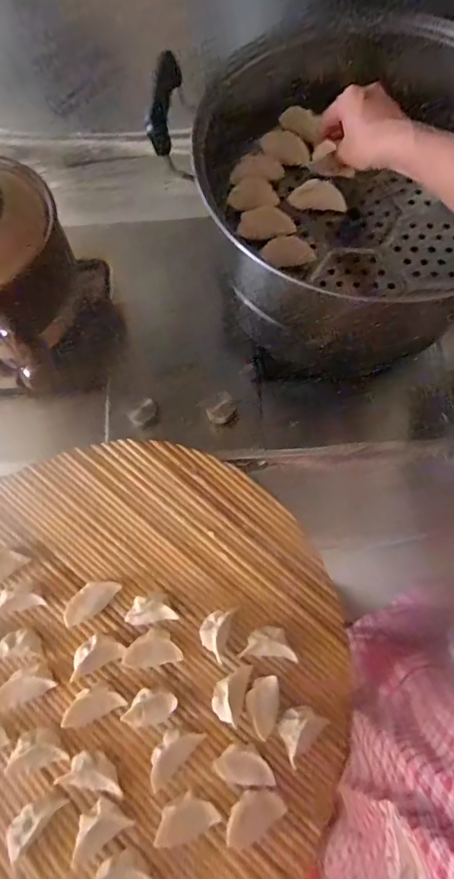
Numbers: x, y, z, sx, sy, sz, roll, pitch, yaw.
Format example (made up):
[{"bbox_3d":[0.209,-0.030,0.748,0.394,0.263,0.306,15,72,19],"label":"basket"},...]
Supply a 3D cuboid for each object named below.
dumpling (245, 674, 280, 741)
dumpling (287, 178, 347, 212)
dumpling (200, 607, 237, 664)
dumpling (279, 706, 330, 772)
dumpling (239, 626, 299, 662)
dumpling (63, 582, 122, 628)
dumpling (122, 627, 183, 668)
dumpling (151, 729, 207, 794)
[{"bbox_3d":[0.038,0.278,0.463,0.033,0.029,0.053,-1,73,0],"label":"dumpling"},{"bbox_3d":[0.103,-0.278,0.504,0.063,0.014,0.032,1,73,1],"label":"dumpling"},{"bbox_3d":[-0.013,0.213,0.494,0.032,0.026,0.053,18,74,6],"label":"dumpling"},{"bbox_3d":[0.074,0.297,0.454,0.051,0.026,0.038,-39,77,-10],"label":"dumpling"},{"bbox_3d":[0.048,0.226,0.492,0.059,0.026,0.032,6,74,2],"label":"dumpling"},{"bbox_3d":[-0.156,0.185,0.508,0.068,0.023,0.031,-38,77,-10],"label":"dumpling"},{"bbox_3d":[-0.082,0.229,0.487,0.059,0.028,0.037,-9,74,-2],"label":"dumpling"},{"bbox_3d":[-0.055,0.314,0.443,0.031,0.021,0.058,44,78,12],"label":"dumpling"}]

